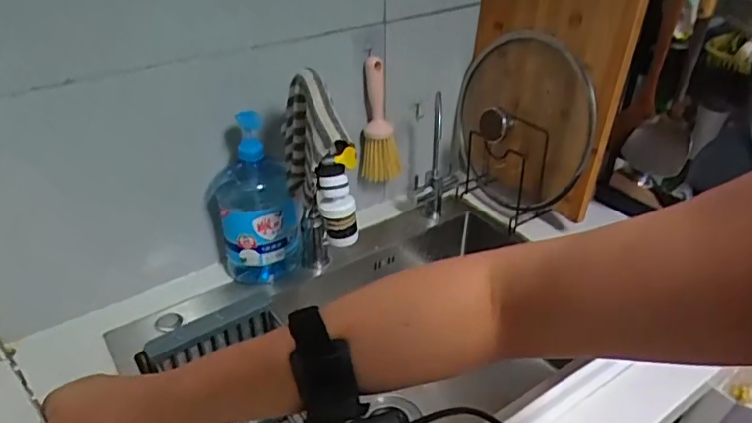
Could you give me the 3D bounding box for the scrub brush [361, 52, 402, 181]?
[{"bbox_3d":[0.010,-0.154,0.982,0.070,0.213,0.056,1,34,1],"label":"scrub brush"}]

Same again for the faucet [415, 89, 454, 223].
[{"bbox_3d":[0.109,-0.090,1.017,0.069,0.253,0.128,3,34,5],"label":"faucet"}]

